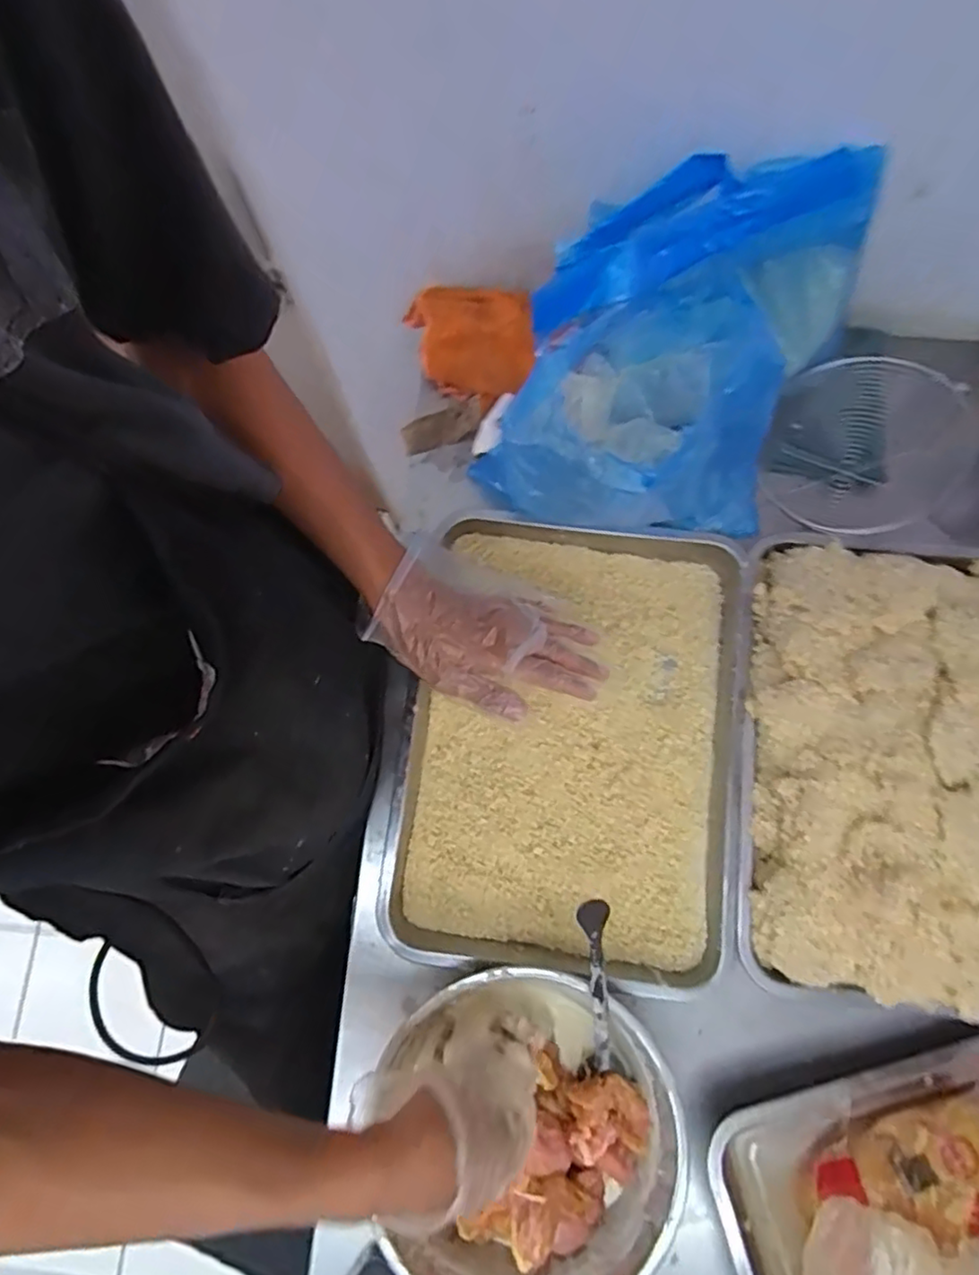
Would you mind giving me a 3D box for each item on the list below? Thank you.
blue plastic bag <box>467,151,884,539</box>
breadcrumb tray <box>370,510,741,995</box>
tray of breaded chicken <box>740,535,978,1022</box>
[{"bbox_3d":[0.162,-0.228,0.526,0.232,0.203,0.322,37,82,8],"label":"blue plastic bag"},{"bbox_3d":[0.069,0.088,0.554,0.275,0.040,0.376,7,79,2],"label":"breadcrumb tray"},{"bbox_3d":[0.348,0.100,0.511,0.266,0.091,0.373,4,79,2],"label":"tray of breaded chicken"}]

